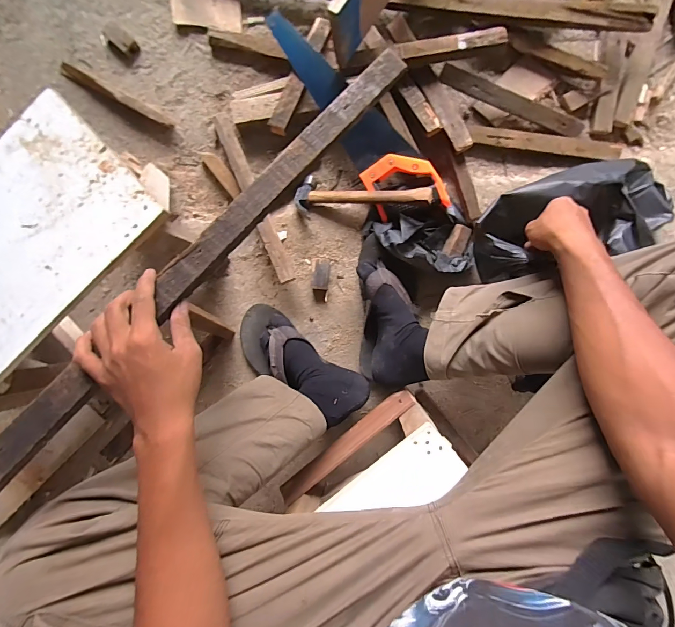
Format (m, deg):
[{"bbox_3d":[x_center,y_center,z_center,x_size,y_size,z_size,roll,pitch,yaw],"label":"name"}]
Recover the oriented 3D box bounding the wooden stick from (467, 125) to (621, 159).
[{"bbox_3d":[0.364,-0.304,0.645,0.252,0.023,0.031,11,93,4],"label":"wooden stick"}]

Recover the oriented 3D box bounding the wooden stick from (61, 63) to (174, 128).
[{"bbox_3d":[-0.430,-0.419,0.693,0.249,0.034,0.020,29,94,3],"label":"wooden stick"}]

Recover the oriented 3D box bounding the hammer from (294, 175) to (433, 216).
[{"bbox_3d":[0.042,-0.213,0.649,0.248,0.034,0.072,7,93,21],"label":"hammer"}]

